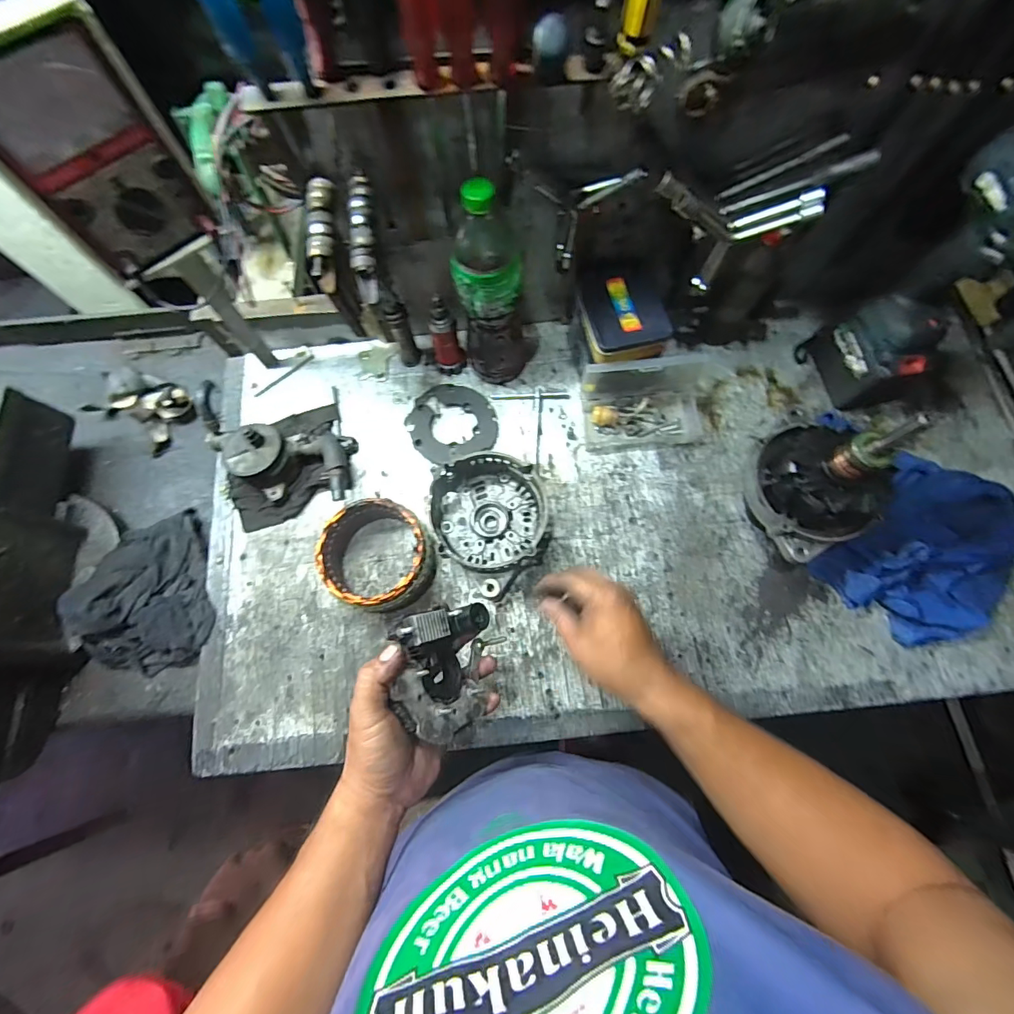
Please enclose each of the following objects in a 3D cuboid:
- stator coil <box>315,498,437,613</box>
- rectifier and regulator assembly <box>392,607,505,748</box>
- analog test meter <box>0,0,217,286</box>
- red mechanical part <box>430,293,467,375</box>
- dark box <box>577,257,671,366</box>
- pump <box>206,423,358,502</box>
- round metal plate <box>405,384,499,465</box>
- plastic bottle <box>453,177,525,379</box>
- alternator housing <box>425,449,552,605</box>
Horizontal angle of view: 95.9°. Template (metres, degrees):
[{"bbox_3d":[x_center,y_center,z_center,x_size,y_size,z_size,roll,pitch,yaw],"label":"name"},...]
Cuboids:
[{"bbox_3d":[-0.161,0.062,0.575,0.136,0.068,0.129,0,72,1],"label":"stator coil"},{"bbox_3d":[-0.066,0.153,0.431,0.051,0.110,0.119,-19,70,40],"label":"rectifier and regulator assembly"},{"bbox_3d":[-0.344,-0.293,0.381,0.122,0.170,0.052,-39,77,-11],"label":"analog test meter"},{"bbox_3d":[-0.083,-0.232,0.629,0.041,0.124,0.031,-10,72,-2],"label":"red mechanical part"},{"bbox_3d":[0.144,-0.244,0.581,0.097,0.042,0.120,-13,73,-4],"label":"dark box"},{"bbox_3d":[-0.306,-0.072,0.619,0.192,0.071,0.121,3,72,2],"label":"pump"},{"bbox_3d":[-0.078,-0.123,0.657,0.119,0.011,0.118,0,72,1],"label":"round metal plate"},{"bbox_3d":[-0.018,-0.265,0.564,0.082,0.271,0.095,0,72,1],"label":"plastic bottle"},{"bbox_3d":[-0.016,0.022,0.579,0.148,0.073,0.167,-19,73,-5],"label":"alternator housing"}]

